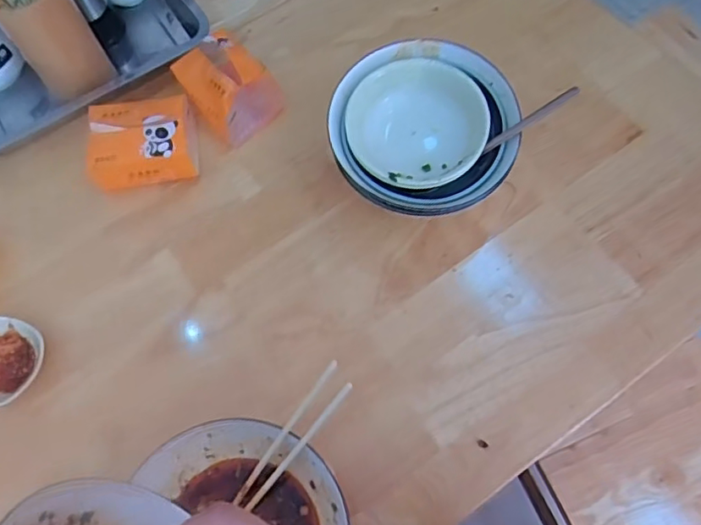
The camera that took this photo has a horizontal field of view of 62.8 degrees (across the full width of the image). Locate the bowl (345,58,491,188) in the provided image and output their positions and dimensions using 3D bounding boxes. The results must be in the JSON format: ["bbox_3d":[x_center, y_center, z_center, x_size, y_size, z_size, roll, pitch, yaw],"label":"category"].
[{"bbox_3d":[0.070,-0.145,0.623,0.141,0.047,0.142,-2,67,4],"label":"bowl"}]

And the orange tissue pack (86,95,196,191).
[{"bbox_3d":[-0.255,-0.146,0.699,0.122,0.069,0.103,-11,66,-1],"label":"orange tissue pack"}]

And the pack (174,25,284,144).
[{"bbox_3d":[-0.156,-0.222,0.726,0.098,0.068,0.119,-41,70,-14],"label":"pack"}]

